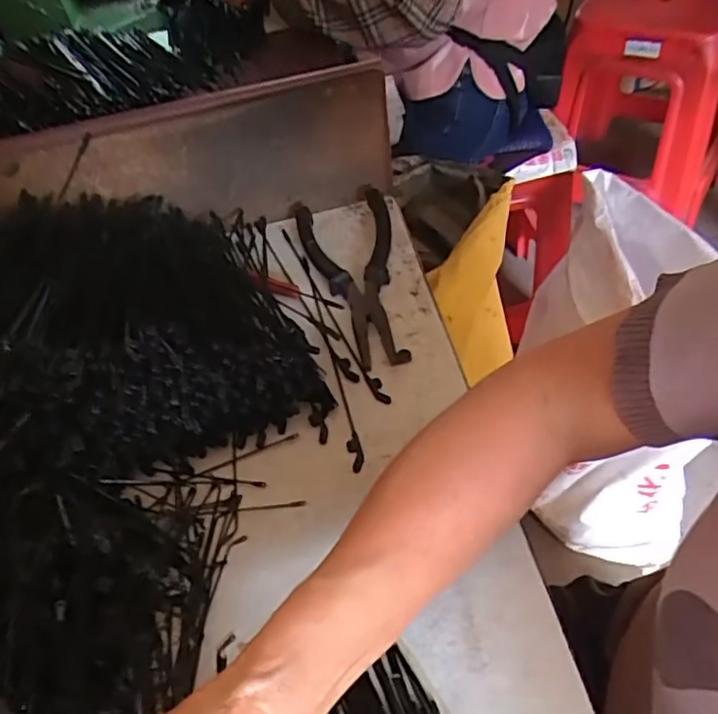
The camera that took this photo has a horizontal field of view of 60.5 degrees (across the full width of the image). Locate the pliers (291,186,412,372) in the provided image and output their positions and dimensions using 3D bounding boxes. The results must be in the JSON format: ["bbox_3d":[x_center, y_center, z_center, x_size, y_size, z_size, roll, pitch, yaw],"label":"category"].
[{"bbox_3d":[0.000,-0.072,0.490,0.076,0.020,0.193,-14,50,-4],"label":"pliers"}]

